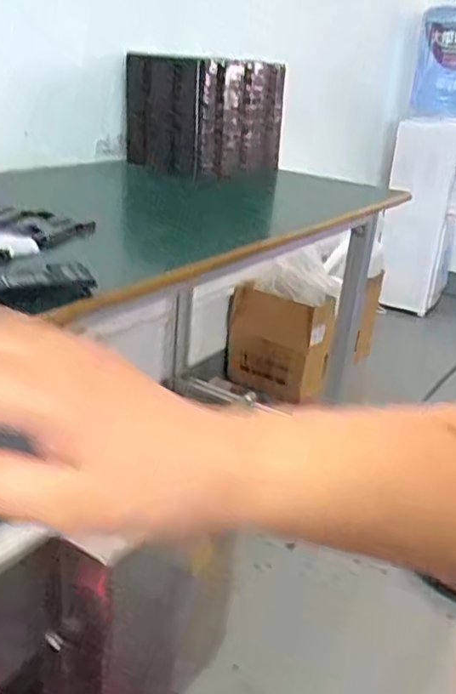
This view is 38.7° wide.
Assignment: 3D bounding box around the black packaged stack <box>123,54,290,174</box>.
[{"bbox_3d":[-0.050,-0.500,1.415,0.284,0.225,0.220,-19,33,-41],"label":"black packaged stack"}]

